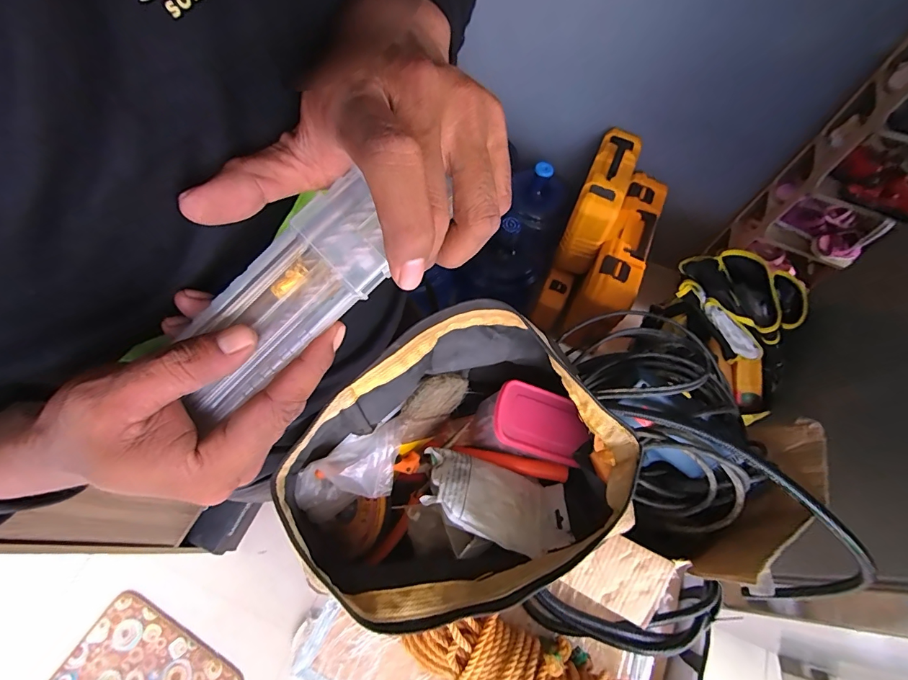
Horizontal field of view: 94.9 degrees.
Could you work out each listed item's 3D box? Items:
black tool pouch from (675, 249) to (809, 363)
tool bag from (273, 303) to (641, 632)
[{"bbox_3d":[0.604,-0.099,0.880,0.228,0.102,0.238,-34,70,-18],"label":"black tool pouch"},{"bbox_3d":[0.008,0.131,0.428,0.296,0.182,0.235,-26,68,-15],"label":"tool bag"}]

